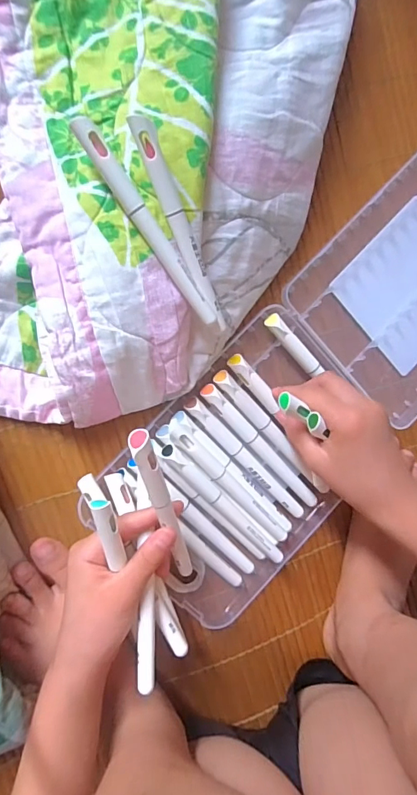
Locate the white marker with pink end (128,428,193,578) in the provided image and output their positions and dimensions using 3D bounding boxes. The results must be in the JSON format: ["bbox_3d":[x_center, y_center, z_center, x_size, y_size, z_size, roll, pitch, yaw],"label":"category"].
[{"bbox_3d":[-0.027,0.070,0.275,0.011,0.017,0.133,-17,129,-6],"label":"white marker with pink end"}]

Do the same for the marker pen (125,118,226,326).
[{"bbox_3d":[-0.015,-0.099,0.263,0.011,0.008,0.126,-27,115,-5],"label":"marker pen"}]

